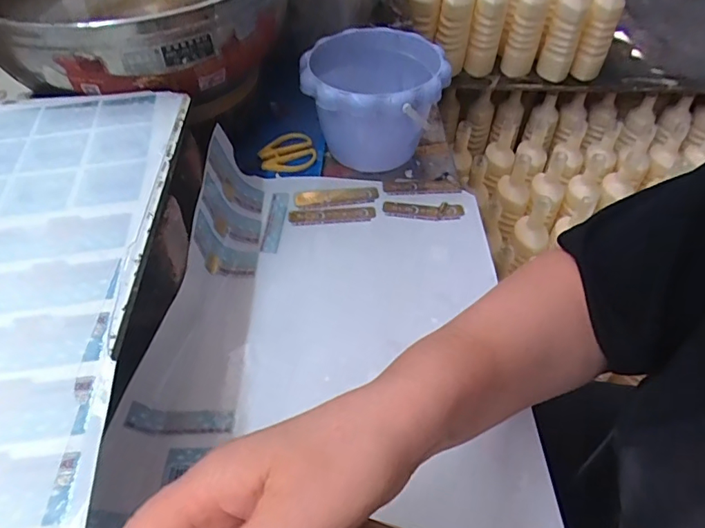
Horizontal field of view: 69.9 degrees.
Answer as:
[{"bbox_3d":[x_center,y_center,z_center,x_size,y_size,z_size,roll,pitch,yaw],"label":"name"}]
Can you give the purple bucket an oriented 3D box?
[{"bbox_3d":[0.022,-0.173,0.566,0.150,0.123,0.141,2,48,-2],"label":"purple bucket"}]

